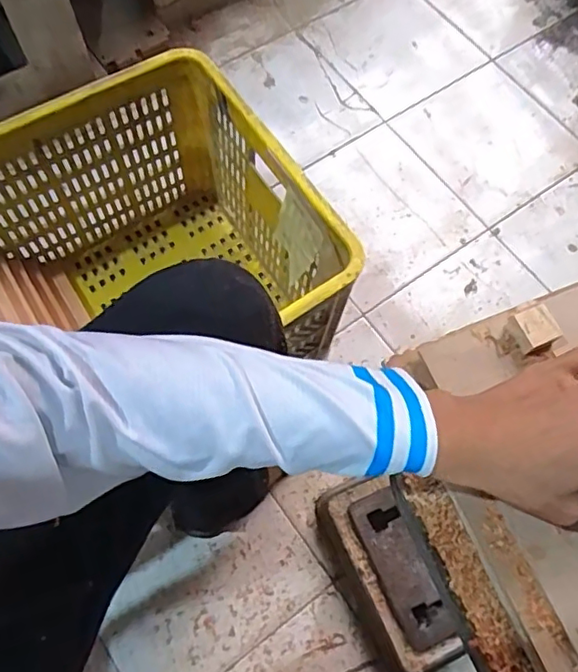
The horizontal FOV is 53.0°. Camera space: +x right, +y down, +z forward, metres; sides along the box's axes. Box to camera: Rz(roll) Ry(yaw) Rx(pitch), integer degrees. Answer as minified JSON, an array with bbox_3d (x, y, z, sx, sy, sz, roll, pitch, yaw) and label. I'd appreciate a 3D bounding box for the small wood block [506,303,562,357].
[{"bbox_3d":[0.179,-0.005,0.420,0.031,0.019,0.030,-19,70,-10],"label":"small wood block"}]

